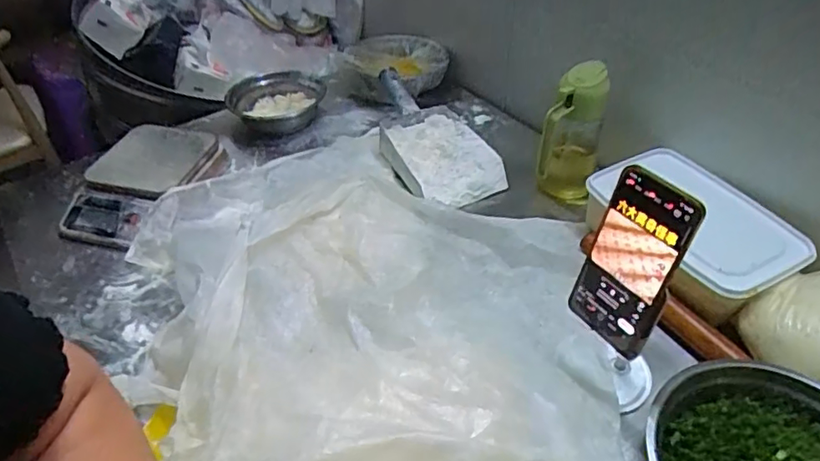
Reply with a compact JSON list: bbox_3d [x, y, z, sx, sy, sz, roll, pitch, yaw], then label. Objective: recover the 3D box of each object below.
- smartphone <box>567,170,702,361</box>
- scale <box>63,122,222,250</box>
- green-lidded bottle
[{"bbox_3d":[0.192,0.029,0.496,0.008,0.163,0.080,-16,41,-34],"label":"smartphone"},{"bbox_3d":[-0.399,-0.075,0.837,0.180,0.032,0.240,5,50,14],"label":"scale"},{"bbox_3d":[0.219,-0.130,0.768,0.073,0.183,0.066,13,45,17],"label":"green-lidded bottle"}]

